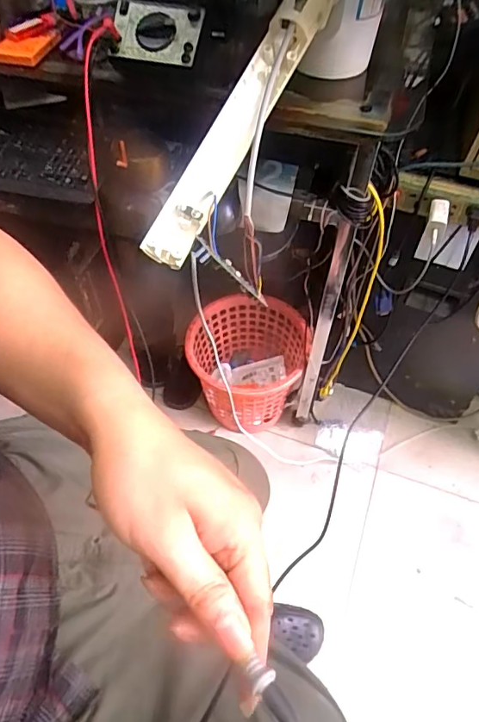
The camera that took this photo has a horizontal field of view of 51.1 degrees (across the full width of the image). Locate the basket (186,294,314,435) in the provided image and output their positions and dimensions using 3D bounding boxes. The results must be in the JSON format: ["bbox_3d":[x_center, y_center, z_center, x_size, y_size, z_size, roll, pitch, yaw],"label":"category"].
[{"bbox_3d":[0.025,0.012,1.122,0.243,0.224,0.222,0,54,0],"label":"basket"}]

